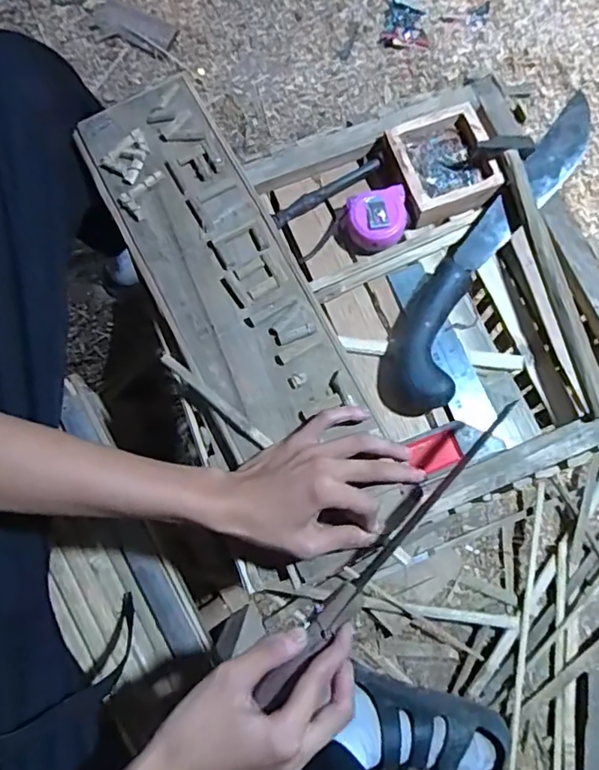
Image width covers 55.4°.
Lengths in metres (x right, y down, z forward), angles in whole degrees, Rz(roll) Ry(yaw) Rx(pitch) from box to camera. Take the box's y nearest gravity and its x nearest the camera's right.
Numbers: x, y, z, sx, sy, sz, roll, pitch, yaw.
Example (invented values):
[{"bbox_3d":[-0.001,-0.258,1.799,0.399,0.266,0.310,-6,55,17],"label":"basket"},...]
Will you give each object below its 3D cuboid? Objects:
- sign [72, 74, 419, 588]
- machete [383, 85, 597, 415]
[{"bbox_3d":[-0.059,-0.074,0.532,0.132,0.019,0.494,-28,77,-5],"label":"sign"},{"bbox_3d":[0.184,-0.139,0.555,0.076,0.038,0.367,30,82,6],"label":"machete"}]

